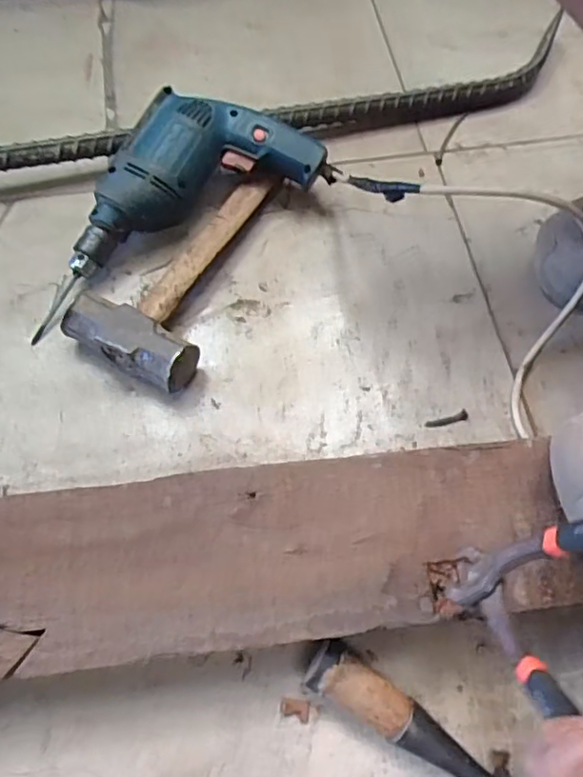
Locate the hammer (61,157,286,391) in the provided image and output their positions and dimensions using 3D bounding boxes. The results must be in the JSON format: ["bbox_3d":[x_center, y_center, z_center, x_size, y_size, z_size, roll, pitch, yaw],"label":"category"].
[{"bbox_3d":[-0.103,-0.127,0.566,0.120,0.046,0.253,21,67,8],"label":"hammer"}]

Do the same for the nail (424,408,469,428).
[{"bbox_3d":[0.138,0.028,0.523,0.040,0.004,0.010,-16,67,-9],"label":"nail"}]

